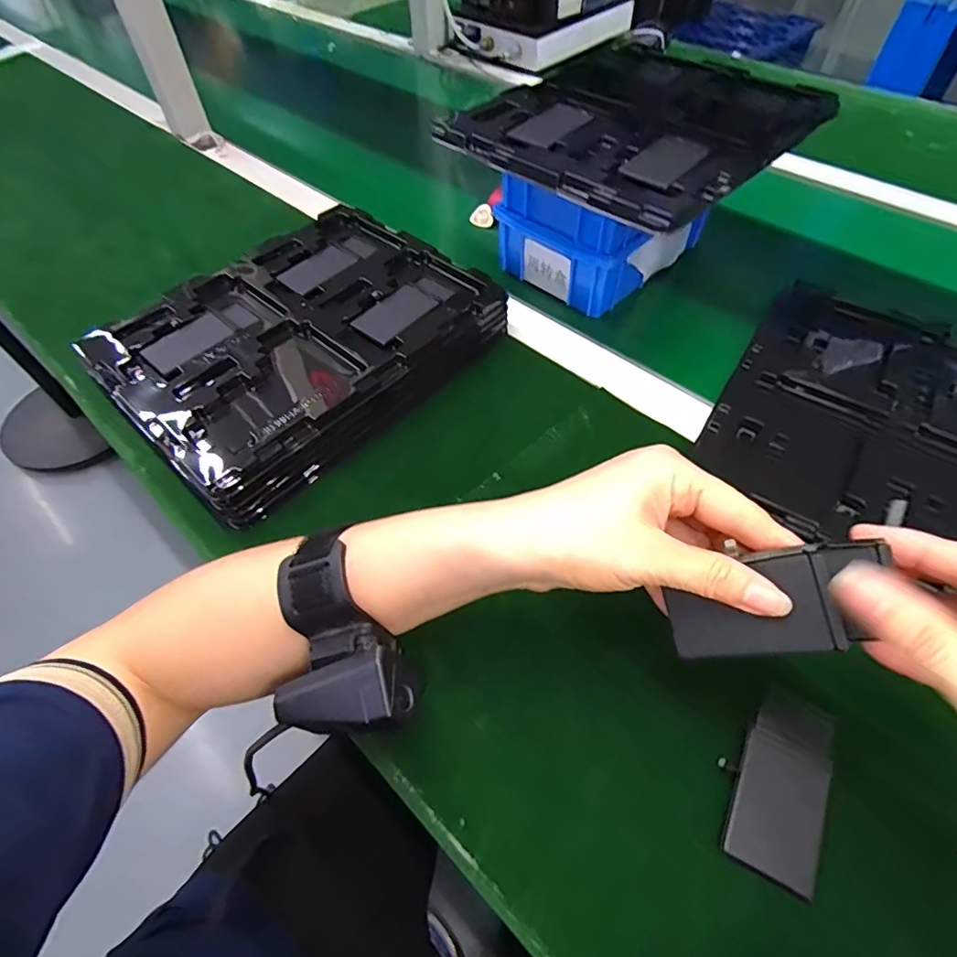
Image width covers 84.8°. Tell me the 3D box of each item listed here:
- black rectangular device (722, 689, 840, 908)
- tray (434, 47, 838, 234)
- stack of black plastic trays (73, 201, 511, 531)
[{"bbox_3d":[0.150,0.148,0.257,0.040,0.010,0.084,23,58,17],"label":"black rectangular device"},{"bbox_3d":[0.126,-0.285,0.415,0.214,0.014,0.251,35,62,23],"label":"tray"},{"bbox_3d":[-0.141,-0.116,0.426,0.207,0.043,0.273,37,63,24],"label":"stack of black plastic trays"}]

